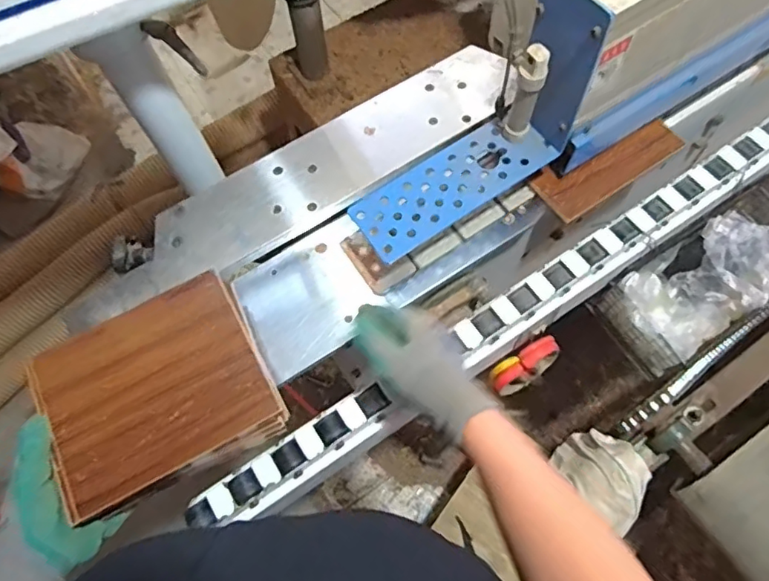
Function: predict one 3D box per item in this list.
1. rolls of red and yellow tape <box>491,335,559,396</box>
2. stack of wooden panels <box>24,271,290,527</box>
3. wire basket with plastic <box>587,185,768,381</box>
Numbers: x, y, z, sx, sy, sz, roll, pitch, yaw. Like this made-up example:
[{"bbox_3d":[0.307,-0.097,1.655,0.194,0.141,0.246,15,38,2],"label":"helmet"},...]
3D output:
[{"bbox_3d":[0.180,0.102,0.730,0.100,0.083,0.032,-29,69,-10],"label":"rolls of red and yellow tape"},{"bbox_3d":[-0.205,0.089,0.509,0.185,0.030,0.162,-29,69,-10],"label":"stack of wooden panels"},{"bbox_3d":[0.416,-0.008,0.727,0.253,0.096,0.122,-31,69,-10],"label":"wire basket with plastic"}]

